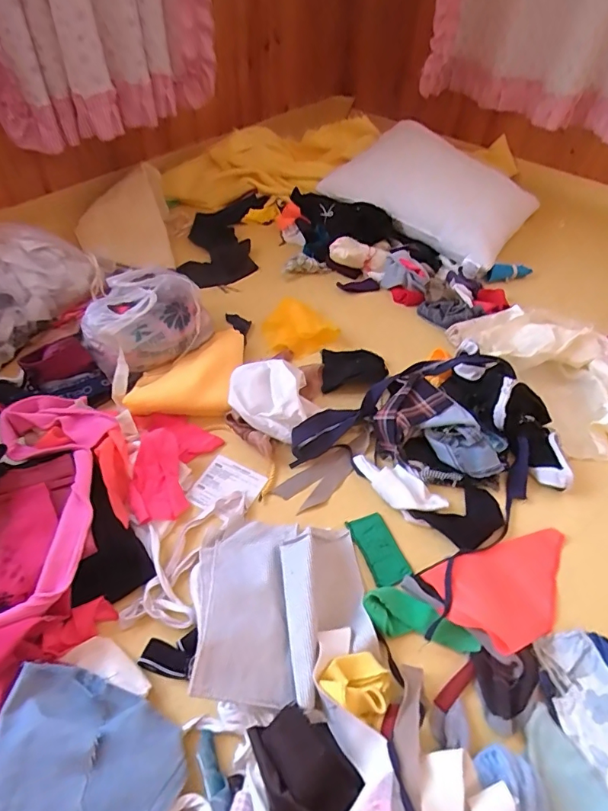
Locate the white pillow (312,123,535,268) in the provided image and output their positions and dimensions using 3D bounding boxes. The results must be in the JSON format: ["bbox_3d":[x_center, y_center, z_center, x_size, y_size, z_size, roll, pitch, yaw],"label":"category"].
[{"bbox_3d":[0.322,-0.588,1.249,0.537,0.193,0.338,24,51,16],"label":"white pillow"}]

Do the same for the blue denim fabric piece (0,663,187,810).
[{"bbox_3d":[-0.230,0.370,0.443,0.192,0.038,0.187,2,48,-2],"label":"blue denim fabric piece"}]

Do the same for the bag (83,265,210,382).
[{"bbox_3d":[-0.301,-0.163,0.887,0.218,0.139,0.179,-27,53,-26],"label":"bag"}]

